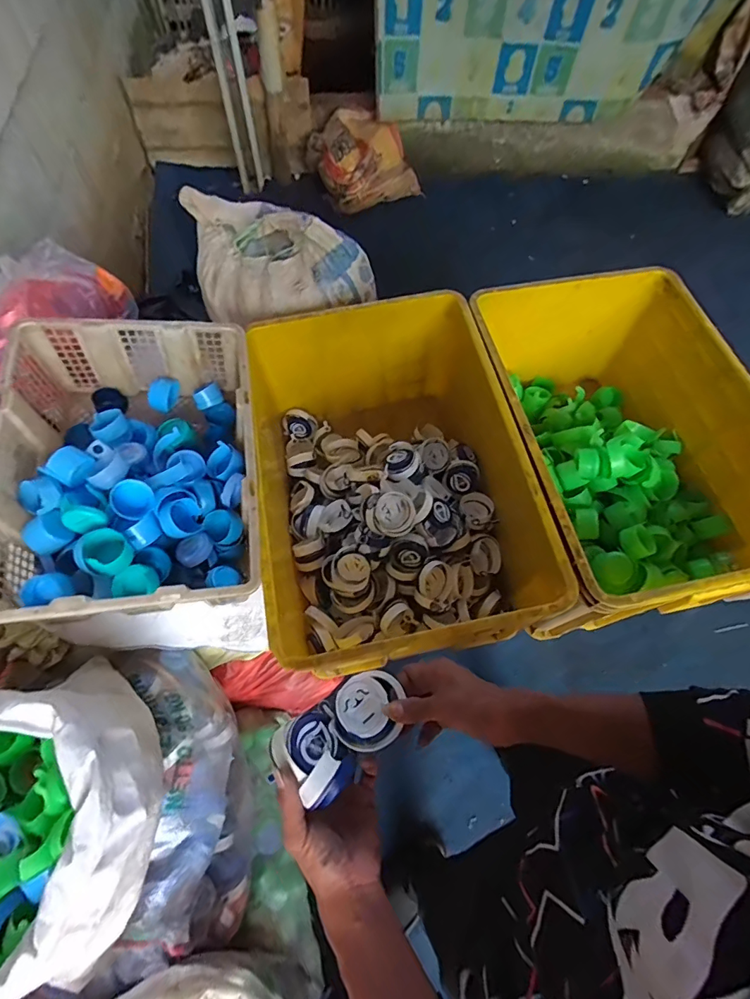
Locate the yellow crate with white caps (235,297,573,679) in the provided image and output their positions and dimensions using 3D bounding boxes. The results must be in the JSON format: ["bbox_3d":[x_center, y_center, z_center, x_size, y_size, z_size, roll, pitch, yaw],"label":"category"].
[{"bbox_3d":[0.016,-0.032,0.859,0.424,0.333,0.645,-10,62,-5],"label":"yellow crate with white caps"}]

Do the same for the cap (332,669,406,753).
[{"bbox_3d":[-0.008,0.208,0.448,0.064,0.017,0.072,2,62,1],"label":"cap"}]

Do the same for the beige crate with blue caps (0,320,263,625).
[{"bbox_3d":[-0.367,-0.052,0.716,0.347,0.188,0.470,-10,62,-5],"label":"beige crate with blue caps"}]

